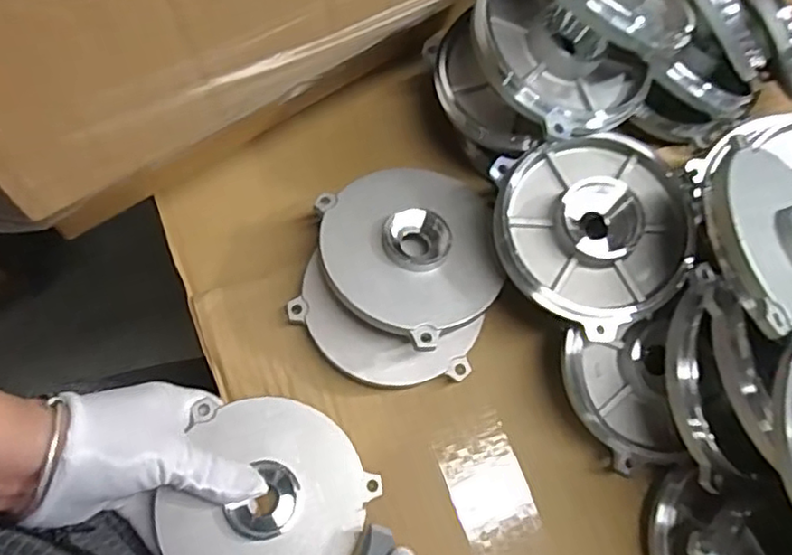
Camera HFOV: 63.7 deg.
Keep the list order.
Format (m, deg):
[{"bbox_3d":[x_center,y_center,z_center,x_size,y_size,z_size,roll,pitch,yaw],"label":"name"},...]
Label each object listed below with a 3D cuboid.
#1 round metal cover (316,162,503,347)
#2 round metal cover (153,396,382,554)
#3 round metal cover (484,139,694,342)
[{"bbox_3d":[0.013,-0.019,0.385,0.111,0.019,0.111,1,71,-4],"label":"round metal cover"},{"bbox_3d":[-0.075,0.122,0.355,0.111,0.021,0.108,1,68,-1],"label":"round metal cover"},{"bbox_3d":[0.113,-0.026,0.362,0.108,0.024,0.111,1,71,-4],"label":"round metal cover"}]

